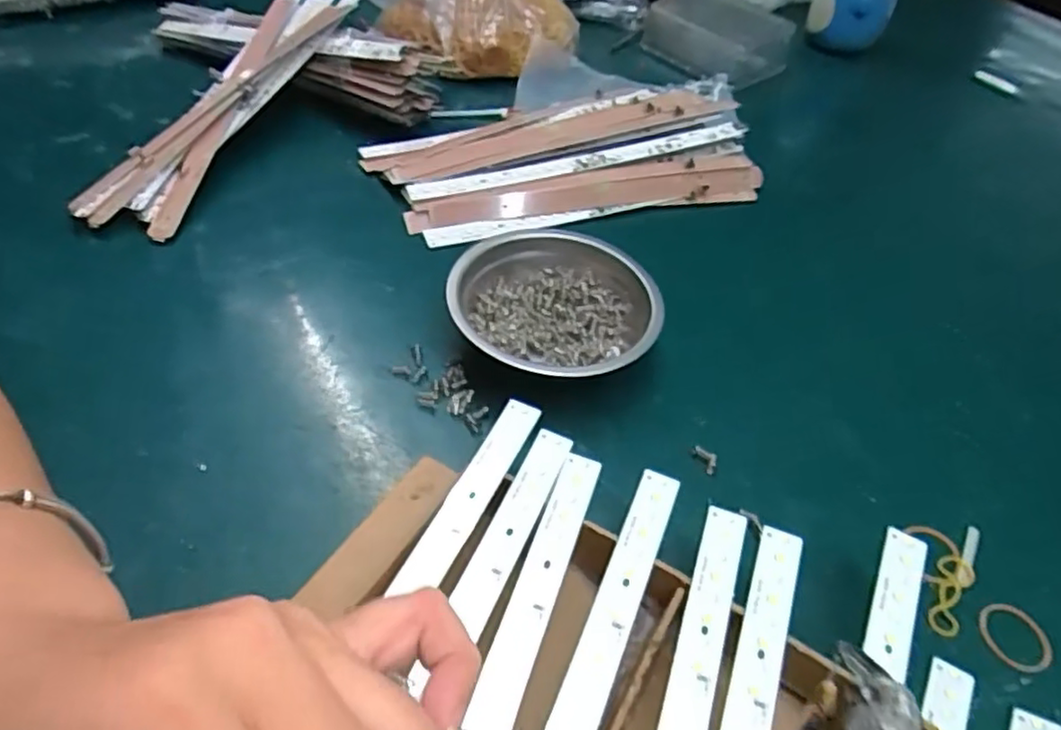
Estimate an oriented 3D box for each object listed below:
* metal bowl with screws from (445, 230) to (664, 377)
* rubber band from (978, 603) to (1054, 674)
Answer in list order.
[{"bbox_3d":[0.014,-0.033,0.417,0.125,0.037,0.129,4,47,-4],"label":"metal bowl with screws"},{"bbox_3d":[0.233,0.131,0.319,0.030,0.005,0.032,4,47,-4],"label":"rubber band"}]

